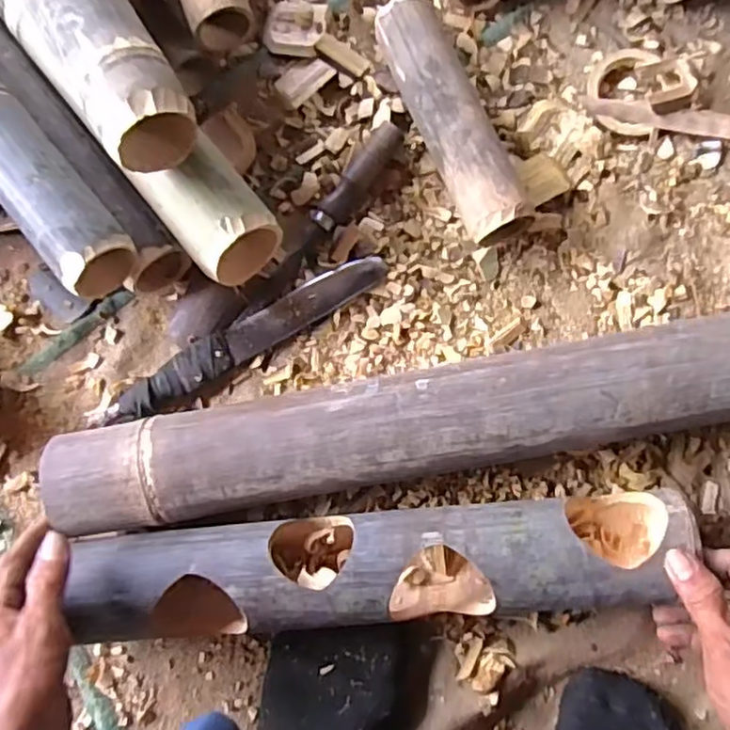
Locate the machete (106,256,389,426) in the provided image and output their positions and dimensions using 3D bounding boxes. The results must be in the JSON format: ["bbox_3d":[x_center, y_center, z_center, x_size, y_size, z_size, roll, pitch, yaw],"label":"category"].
[{"bbox_3d":[-0.104,-0.024,0.576,0.268,0.020,0.037,-30,81,0],"label":"machete"}]

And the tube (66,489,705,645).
[{"bbox_3d":[0.001,0.156,0.497,0.453,0.083,0.088,-5,82,0],"label":"tube"}]

